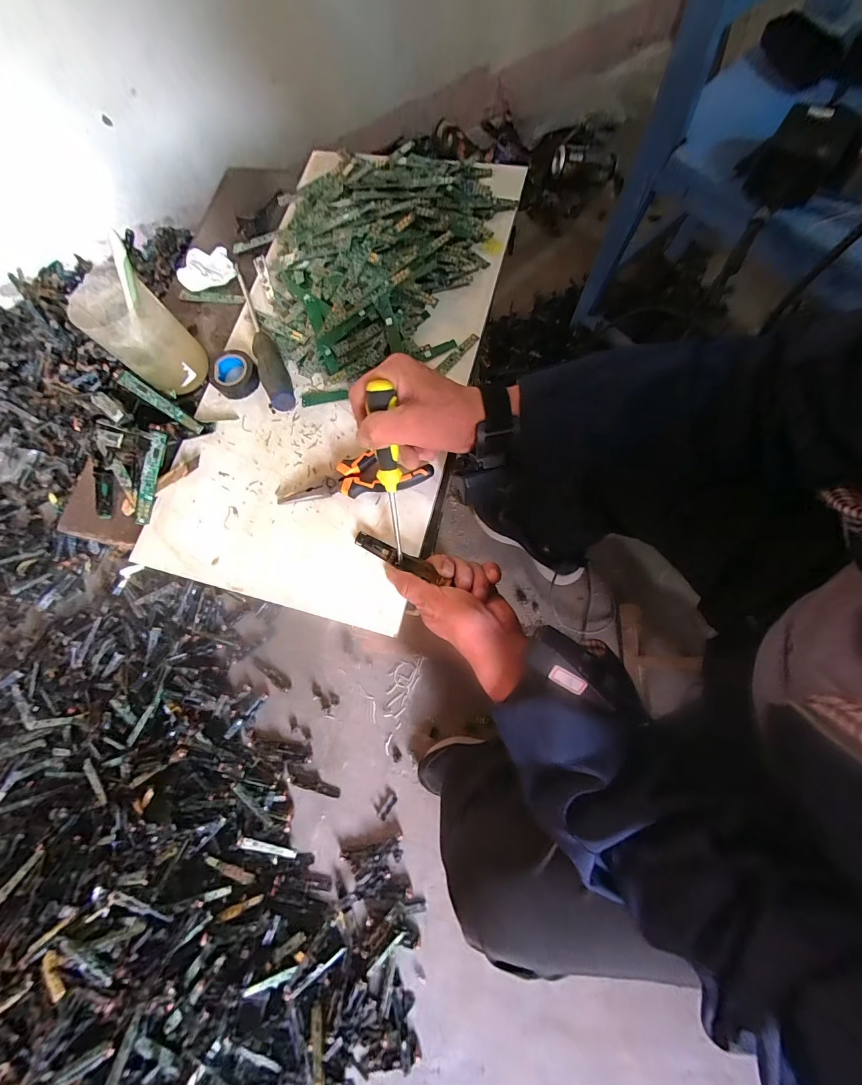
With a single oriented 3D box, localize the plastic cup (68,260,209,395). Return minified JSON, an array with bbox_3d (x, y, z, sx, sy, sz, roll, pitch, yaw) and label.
[{"bbox_3d":[-0.310,-0.222,0.407,0.079,0.096,0.075,-2,75,6],"label":"plastic cup"}]

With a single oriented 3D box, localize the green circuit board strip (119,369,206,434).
[{"bbox_3d":[-0.296,-0.154,0.414,0.100,0.011,0.015,35,77,-4],"label":"green circuit board strip"}]

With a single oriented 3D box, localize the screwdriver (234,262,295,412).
[{"bbox_3d":[-0.199,-0.246,0.433,0.026,0.028,0.227,-23,73,0],"label":"screwdriver"}]

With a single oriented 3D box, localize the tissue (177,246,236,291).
[{"bbox_3d":[-0.291,-0.353,0.484,0.068,0.020,0.051,-25,73,-1],"label":"tissue"}]

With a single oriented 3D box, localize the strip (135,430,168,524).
[{"bbox_3d":[-0.300,-0.070,0.402,0.005,0.015,0.100,0,81,45],"label":"strip"}]

